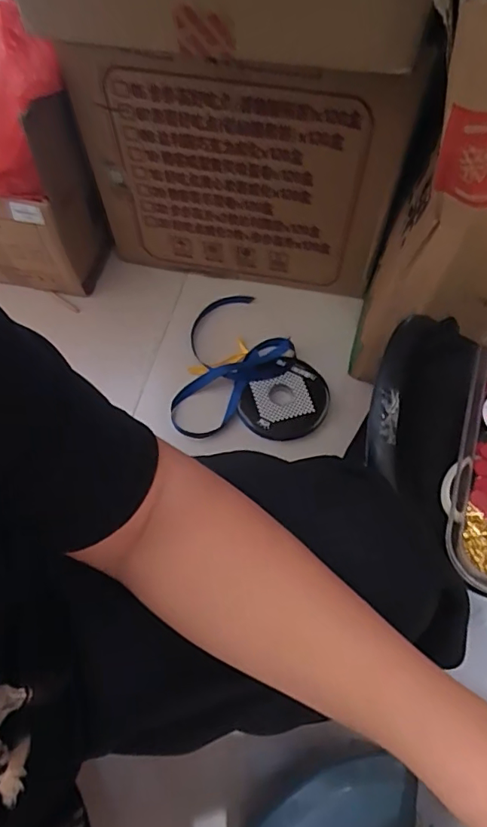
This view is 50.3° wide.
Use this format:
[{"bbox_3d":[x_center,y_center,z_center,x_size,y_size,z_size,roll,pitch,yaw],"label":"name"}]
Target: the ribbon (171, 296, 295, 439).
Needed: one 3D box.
[{"bbox_3d":[-0.045,-0.091,0.890,0.258,0.022,0.195,-40,70,-16],"label":"ribbon"}]

